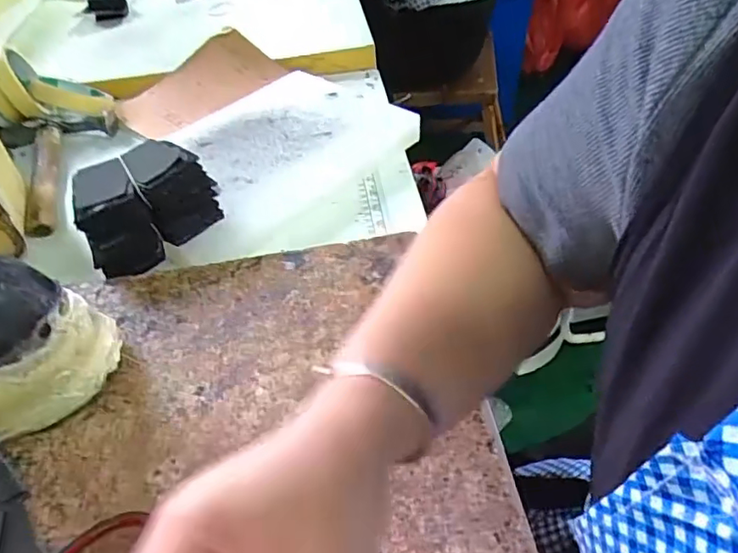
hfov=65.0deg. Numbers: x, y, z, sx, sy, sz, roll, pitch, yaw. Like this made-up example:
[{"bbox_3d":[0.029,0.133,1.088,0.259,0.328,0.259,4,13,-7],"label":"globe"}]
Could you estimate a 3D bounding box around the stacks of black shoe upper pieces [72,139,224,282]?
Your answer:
[{"bbox_3d":[-0.192,-0.060,0.495,0.109,0.074,0.070,-30,50,-24],"label":"stacks of black shoe upper pieces"}]

